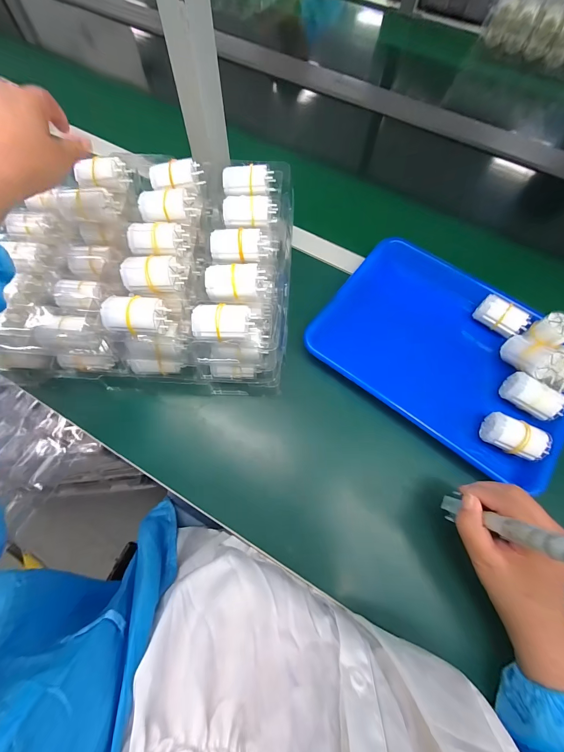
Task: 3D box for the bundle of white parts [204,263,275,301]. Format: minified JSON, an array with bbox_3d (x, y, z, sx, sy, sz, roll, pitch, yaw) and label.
[{"bbox_3d":[-0.048,-0.103,0.333,0.071,0.030,0.030,6,68,0],"label":"bundle of white parts"}]

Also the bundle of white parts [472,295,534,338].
[{"bbox_3d":[0.306,-0.083,0.417,0.061,0.032,0.036,34,70,11],"label":"bundle of white parts"}]

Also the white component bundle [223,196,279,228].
[{"bbox_3d":[-0.039,-0.203,0.372,0.065,0.024,0.030,-2,68,-3],"label":"white component bundle"}]

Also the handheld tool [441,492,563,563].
[{"bbox_3d":[0.184,0.123,0.244,0.020,0.152,0.015,-24,85,-11],"label":"handheld tool"}]

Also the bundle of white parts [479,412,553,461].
[{"bbox_3d":[0.274,0.073,0.355,0.062,0.033,0.034,28,69,9],"label":"bundle of white parts"}]

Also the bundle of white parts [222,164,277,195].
[{"bbox_3d":[-0.042,-0.249,0.387,0.066,0.028,0.027,-4,68,-4],"label":"bundle of white parts"}]

